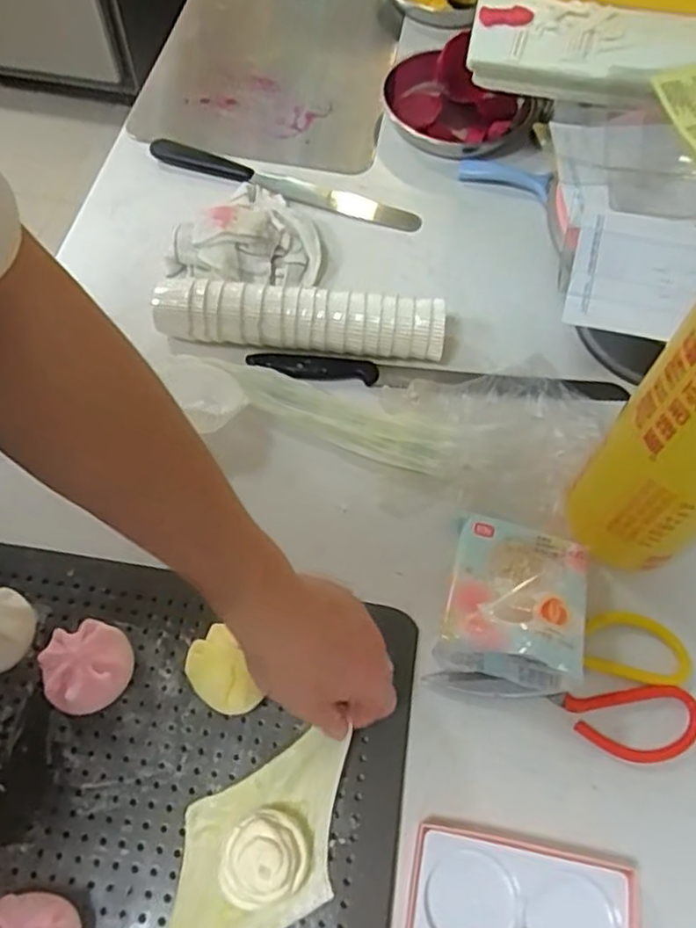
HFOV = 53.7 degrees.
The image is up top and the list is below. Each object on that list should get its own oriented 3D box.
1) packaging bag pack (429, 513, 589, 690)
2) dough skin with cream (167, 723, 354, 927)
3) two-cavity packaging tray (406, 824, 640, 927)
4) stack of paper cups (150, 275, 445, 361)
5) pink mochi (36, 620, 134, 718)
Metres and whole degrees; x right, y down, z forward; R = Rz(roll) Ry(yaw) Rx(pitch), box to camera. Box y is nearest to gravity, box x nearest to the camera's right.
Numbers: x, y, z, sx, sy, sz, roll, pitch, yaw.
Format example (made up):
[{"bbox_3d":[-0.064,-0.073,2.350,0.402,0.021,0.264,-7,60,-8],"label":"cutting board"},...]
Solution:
[{"bbox_3d":[0.133,0.105,0.549,0.105,0.056,0.127,13,62,4],"label":"packaging bag pack"},{"bbox_3d":[-0.065,0.260,0.452,0.170,0.043,0.093,-30,68,-17],"label":"dough skin with cream"},{"bbox_3d":[0.117,0.302,0.463,0.149,0.024,0.082,11,62,3],"label":"two-cavity packaging tray"},{"bbox_3d":[-0.048,-0.141,0.675,0.280,0.057,0.055,6,62,0],"label":"stack of paper cups"},{"bbox_3d":[-0.191,0.152,0.513,0.061,0.046,0.060,1,62,-3],"label":"pink mochi"}]

